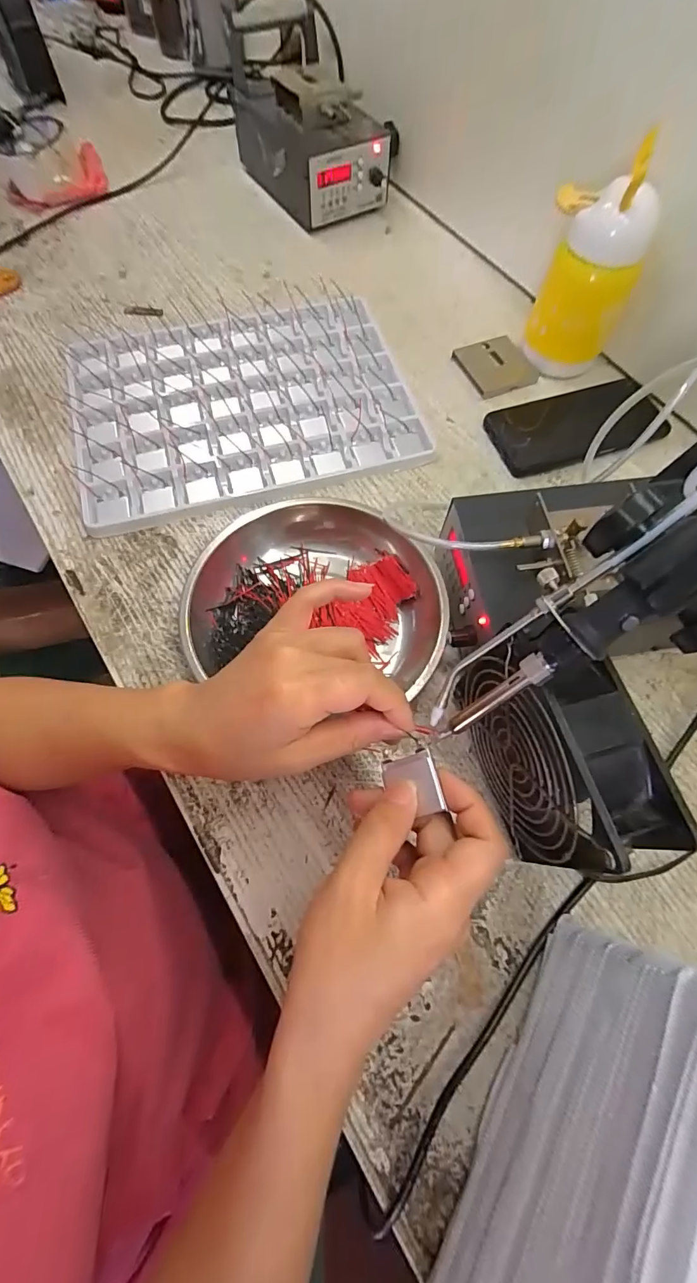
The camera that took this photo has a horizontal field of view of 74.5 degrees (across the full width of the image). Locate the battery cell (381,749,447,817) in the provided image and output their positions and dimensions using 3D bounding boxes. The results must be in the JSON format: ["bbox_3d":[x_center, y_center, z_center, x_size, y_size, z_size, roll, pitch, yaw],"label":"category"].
[{"bbox_3d":[0.032,0.071,0.230,0.028,0.004,0.028,-25,67,23],"label":"battery cell"}]

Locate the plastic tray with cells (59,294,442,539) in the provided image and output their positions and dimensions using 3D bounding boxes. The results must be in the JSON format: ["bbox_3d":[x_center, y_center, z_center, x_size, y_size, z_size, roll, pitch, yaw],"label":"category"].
[{"bbox_3d":[-0.101,-0.229,0.440,0.307,0.013,0.232,-14,69,-7],"label":"plastic tray with cells"}]

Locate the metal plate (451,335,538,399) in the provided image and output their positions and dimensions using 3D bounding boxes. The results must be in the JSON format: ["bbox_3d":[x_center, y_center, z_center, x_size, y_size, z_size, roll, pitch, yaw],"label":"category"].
[{"bbox_3d":[0.151,-0.284,0.471,0.064,0.009,0.069,-22,70,-10],"label":"metal plate"}]

